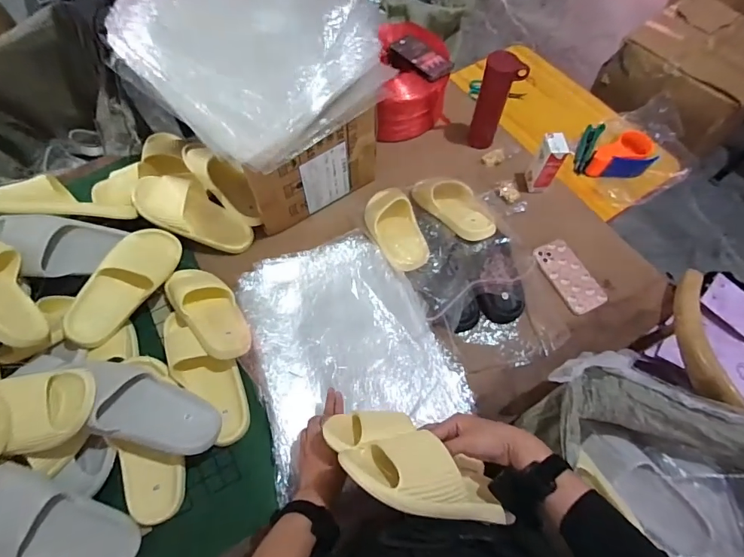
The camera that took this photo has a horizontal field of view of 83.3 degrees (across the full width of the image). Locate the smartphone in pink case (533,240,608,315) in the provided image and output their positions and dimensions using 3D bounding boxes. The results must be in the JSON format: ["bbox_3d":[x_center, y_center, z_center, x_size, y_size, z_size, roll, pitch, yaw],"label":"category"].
[{"bbox_3d":[0.409,-0.006,0.864,0.080,0.012,0.166,-22,65,-11],"label":"smartphone in pink case"}]

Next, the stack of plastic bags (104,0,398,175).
[{"bbox_3d":[-0.216,-0.418,0.734,0.388,0.164,0.345,38,69,17],"label":"stack of plastic bags"}]

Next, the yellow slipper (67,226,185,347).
[{"bbox_3d":[-0.458,0.005,0.779,0.109,0.066,0.259,36,52,-16],"label":"yellow slipper"}]

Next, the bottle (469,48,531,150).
[{"bbox_3d":[0.281,-0.396,0.961,0.085,0.219,0.064,3,63,1],"label":"bottle"}]

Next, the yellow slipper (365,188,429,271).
[{"bbox_3d":[0.050,-0.103,0.855,0.091,0.056,0.240,-14,46,-8],"label":"yellow slipper"}]

